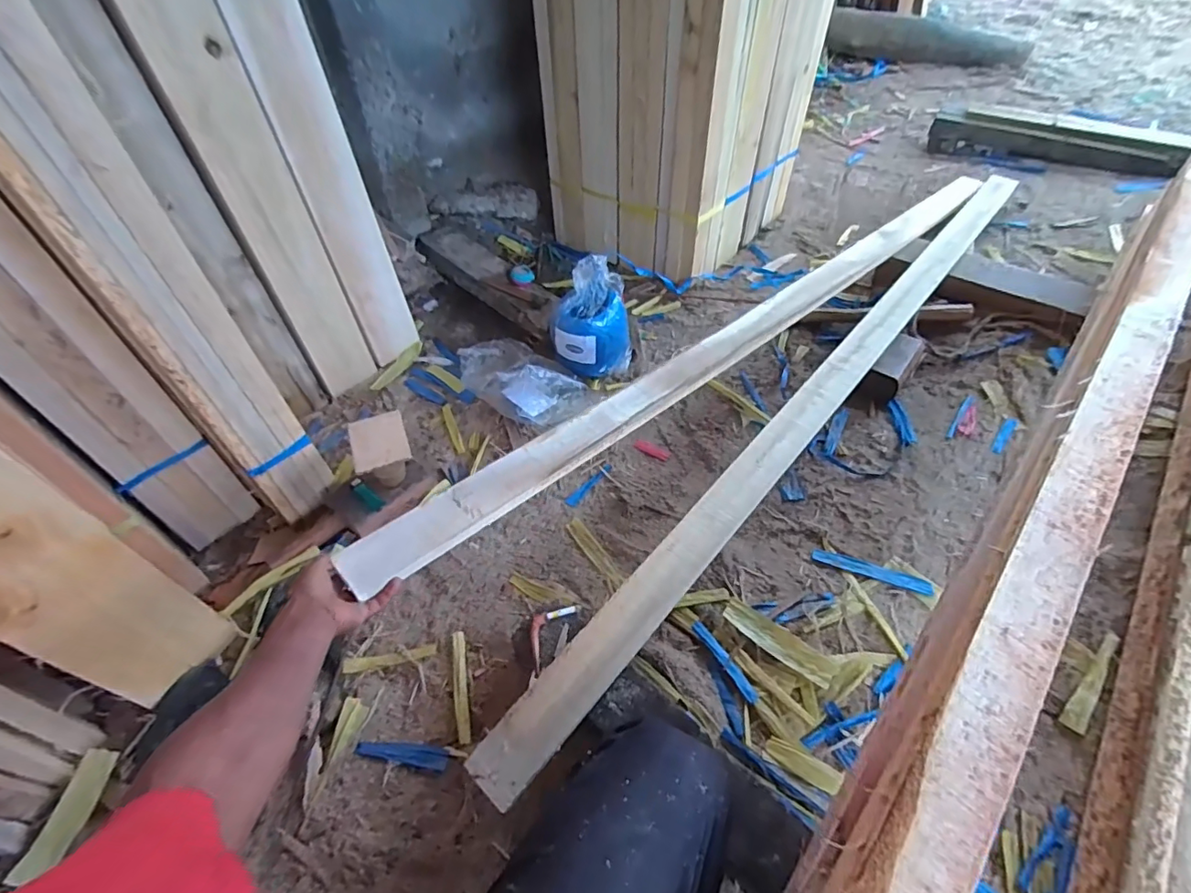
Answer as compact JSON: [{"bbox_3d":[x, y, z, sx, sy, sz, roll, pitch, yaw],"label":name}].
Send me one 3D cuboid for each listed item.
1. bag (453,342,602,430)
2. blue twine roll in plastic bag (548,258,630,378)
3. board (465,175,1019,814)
[{"bbox_3d":[-0.166,-0.167,1.182,0.328,0.080,0.192,32,58,22],"label":"bag"},{"bbox_3d":[-0.002,-0.287,1.181,0.153,0.228,0.163,1,51,-1],"label":"blue twine roll in plastic bag"},{"bbox_3d":[0.476,-0.135,1.025,0.075,0.018,1.884,39,63,18],"label":"board"}]

